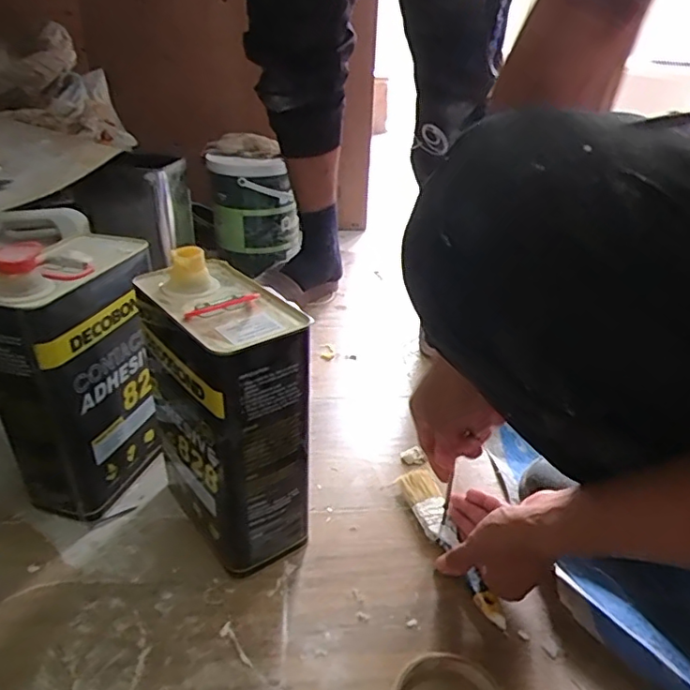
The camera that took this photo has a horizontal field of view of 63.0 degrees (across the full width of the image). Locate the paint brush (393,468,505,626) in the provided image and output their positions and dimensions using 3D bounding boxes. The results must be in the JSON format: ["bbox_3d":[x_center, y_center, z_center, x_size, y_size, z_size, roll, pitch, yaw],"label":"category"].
[{"bbox_3d":[0.100,0.189,0.549,0.032,0.018,0.185,-9,33,-16],"label":"paint brush"}]

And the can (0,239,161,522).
[{"bbox_3d":[-0.260,0.024,0.577,0.091,0.262,0.171,13,34,20],"label":"can"}]

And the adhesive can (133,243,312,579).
[{"bbox_3d":[-0.114,0.060,0.533,0.097,0.247,0.193,-20,37,-29],"label":"adhesive can"}]

